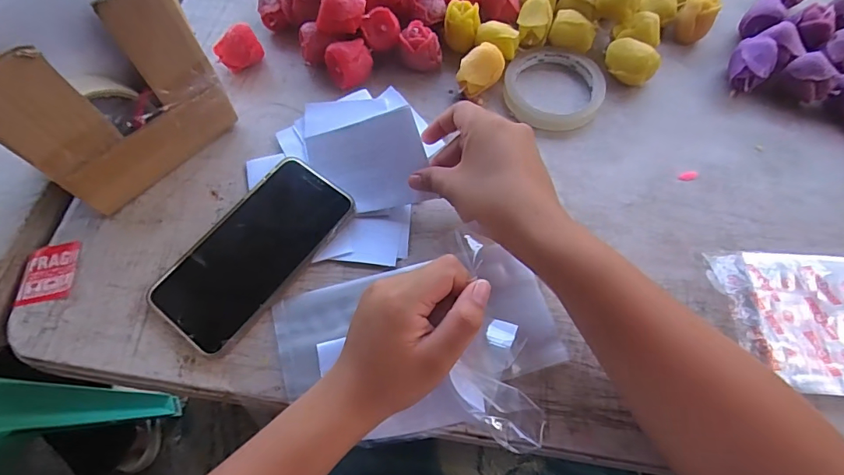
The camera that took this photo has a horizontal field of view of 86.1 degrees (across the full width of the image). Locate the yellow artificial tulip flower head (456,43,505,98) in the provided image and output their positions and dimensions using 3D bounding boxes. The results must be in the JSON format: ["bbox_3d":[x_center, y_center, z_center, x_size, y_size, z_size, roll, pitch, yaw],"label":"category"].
[{"bbox_3d":[0.053,-0.151,0.419,0.029,0.040,0.041,40,71,17],"label":"yellow artificial tulip flower head"}]

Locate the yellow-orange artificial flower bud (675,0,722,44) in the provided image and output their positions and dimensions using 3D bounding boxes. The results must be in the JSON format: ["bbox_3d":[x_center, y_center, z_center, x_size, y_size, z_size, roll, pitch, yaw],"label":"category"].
[{"bbox_3d":[0.271,-0.217,0.448,0.034,0.044,0.031,31,69,14],"label":"yellow-orange artificial flower bud"}]

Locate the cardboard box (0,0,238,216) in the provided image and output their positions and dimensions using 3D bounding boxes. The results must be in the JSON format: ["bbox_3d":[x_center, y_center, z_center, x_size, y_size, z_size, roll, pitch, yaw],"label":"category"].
[{"bbox_3d":[-0.232,-0.105,0.341,0.054,0.134,0.144,40,71,17],"label":"cardboard box"}]

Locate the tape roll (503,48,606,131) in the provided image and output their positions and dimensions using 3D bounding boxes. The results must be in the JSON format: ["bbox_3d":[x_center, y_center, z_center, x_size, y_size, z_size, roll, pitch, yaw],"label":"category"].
[{"bbox_3d":[0.123,-0.139,0.422,0.090,0.012,0.090,0,65,0],"label":"tape roll"}]

